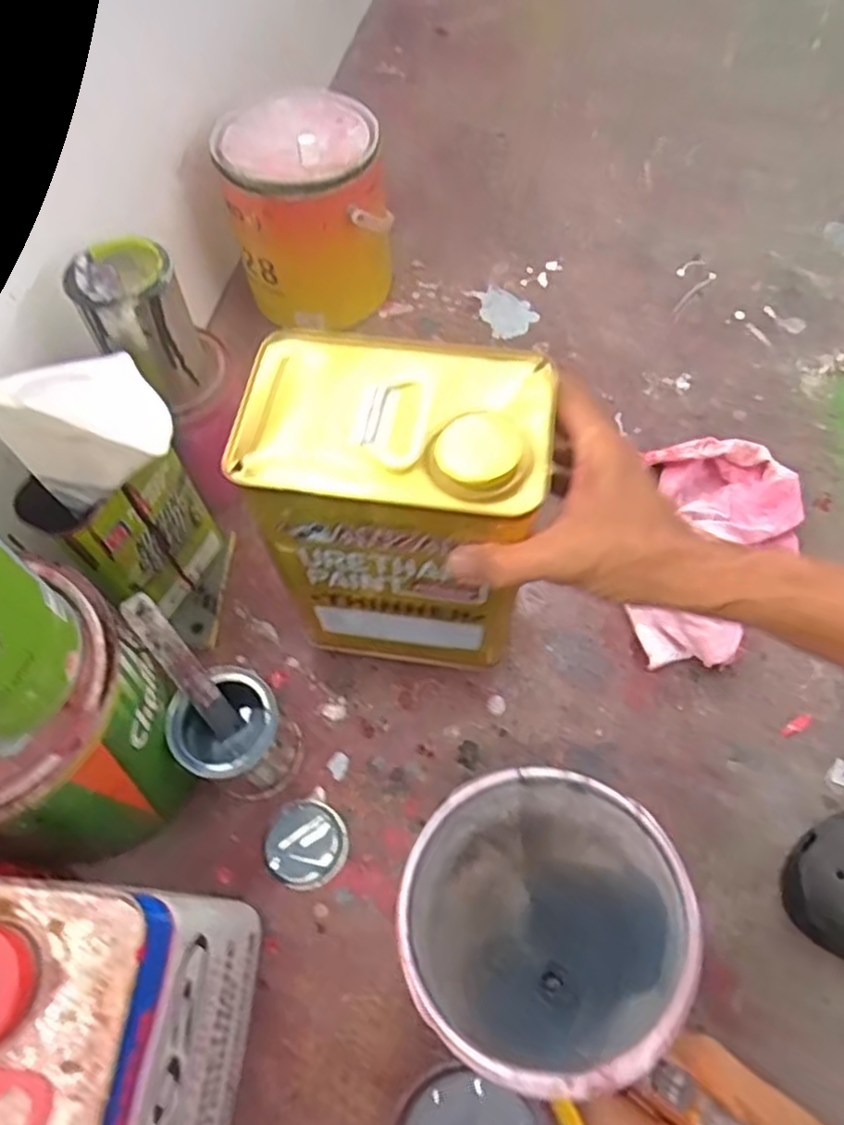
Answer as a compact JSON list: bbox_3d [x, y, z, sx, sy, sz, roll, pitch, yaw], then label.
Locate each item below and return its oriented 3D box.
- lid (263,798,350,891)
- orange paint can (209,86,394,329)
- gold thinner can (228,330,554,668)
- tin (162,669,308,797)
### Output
[{"bbox_3d":[-0.087,0.216,0.543,0.059,0.013,0.061,0,64,1],"label":"lid"},{"bbox_3d":[-0.117,-0.359,0.750,0.151,0.181,0.163,0,64,1],"label":"orange paint can"},{"bbox_3d":[-0.010,-0.038,0.463,0.162,0.187,0.108,6,63,7],"label":"gold thinner can"},{"bbox_3d":[-0.135,0.132,0.534,0.069,0.108,0.072,0,64,1],"label":"tin"}]

